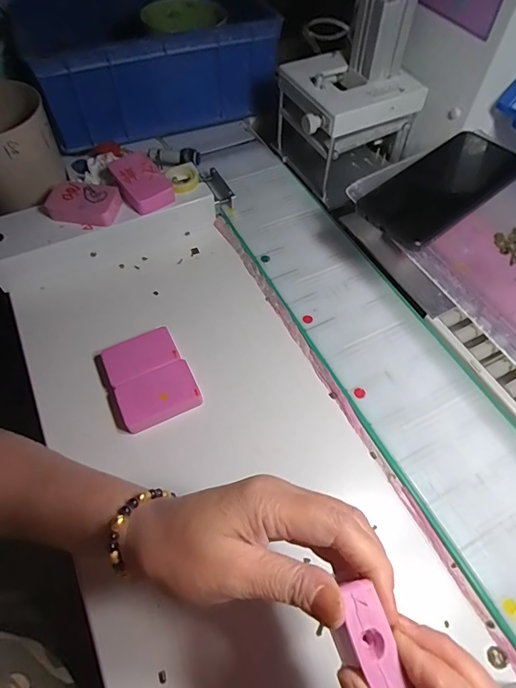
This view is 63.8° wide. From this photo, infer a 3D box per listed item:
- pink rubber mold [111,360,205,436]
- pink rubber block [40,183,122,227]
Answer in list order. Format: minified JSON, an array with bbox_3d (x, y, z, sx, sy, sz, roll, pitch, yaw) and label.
[{"bbox_3d":[-0.095,0.049,0.385,0.078,0.017,0.048,-23,59,-13],"label":"pink rubber mold"},{"bbox_3d":[-0.194,-0.153,0.455,0.079,0.021,0.044,7,58,6],"label":"pink rubber block"}]

